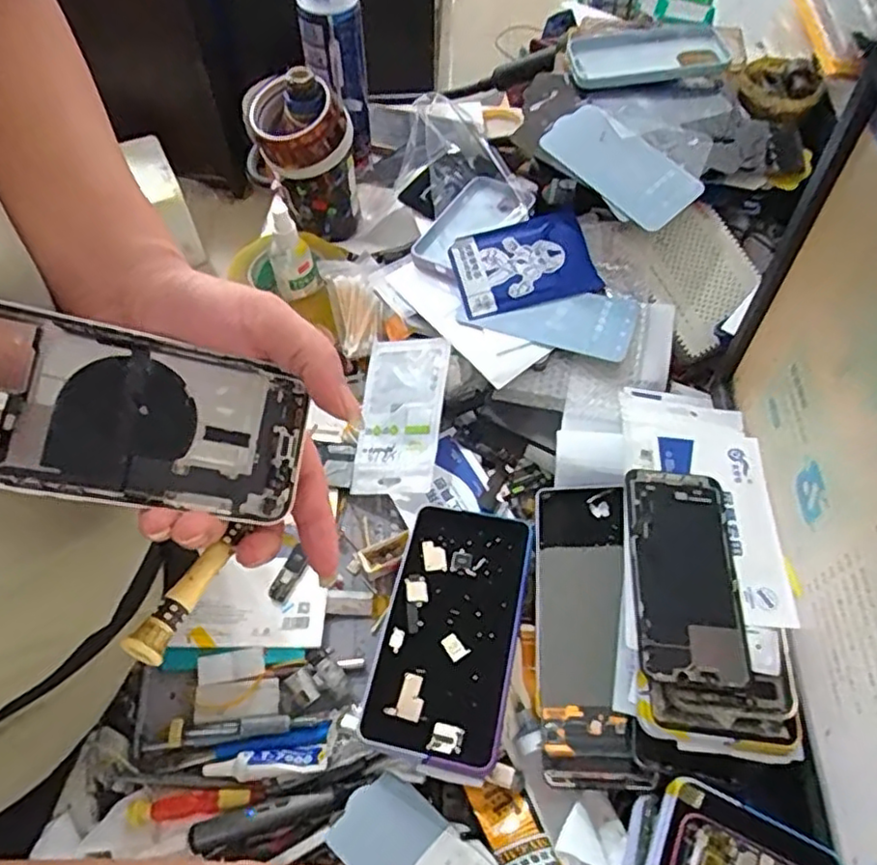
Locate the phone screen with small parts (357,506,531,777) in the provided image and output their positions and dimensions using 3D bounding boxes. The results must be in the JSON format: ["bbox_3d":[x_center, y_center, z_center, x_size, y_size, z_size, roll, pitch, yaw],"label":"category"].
[{"bbox_3d":[0.009,0.145,0.494,0.100,0.017,0.187,10,58,6],"label":"phone screen with small parts"}]

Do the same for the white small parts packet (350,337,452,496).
[{"bbox_3d":[-0.032,-0.019,0.593,0.080,0.010,0.148,-5,64,24],"label":"white small parts packet"}]

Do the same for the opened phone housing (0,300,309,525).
[{"bbox_3d":[-0.132,-0.007,0.274,0.143,0.007,0.069,12,79,-23],"label":"opened phone housing"}]

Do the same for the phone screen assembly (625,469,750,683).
[{"bbox_3d":[0.162,0.089,0.436,0.071,0.011,0.138,11,56,-5],"label":"phone screen assembly"}]

